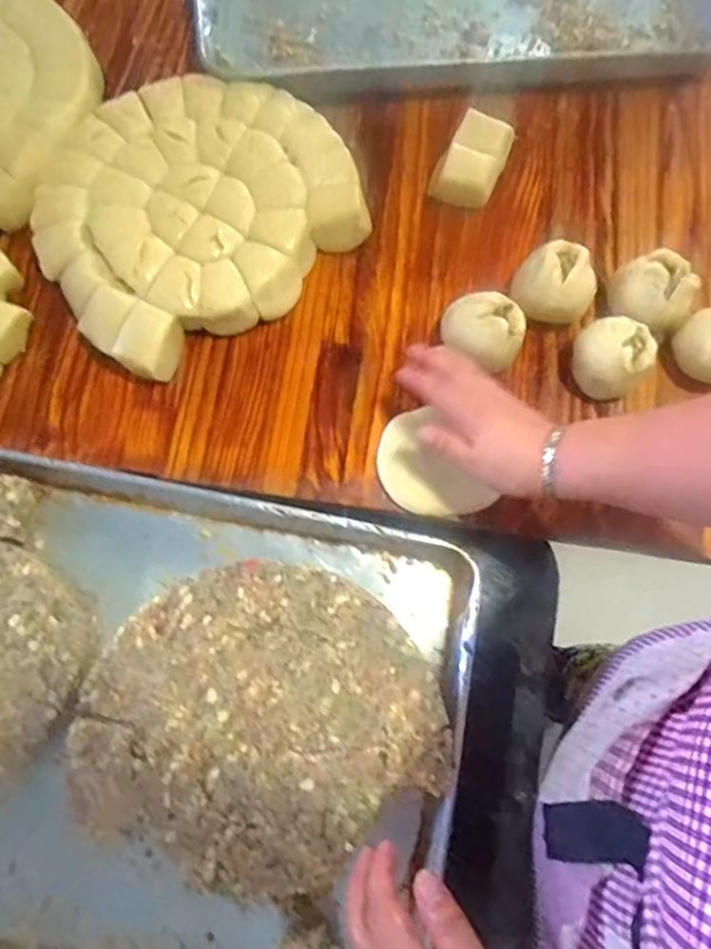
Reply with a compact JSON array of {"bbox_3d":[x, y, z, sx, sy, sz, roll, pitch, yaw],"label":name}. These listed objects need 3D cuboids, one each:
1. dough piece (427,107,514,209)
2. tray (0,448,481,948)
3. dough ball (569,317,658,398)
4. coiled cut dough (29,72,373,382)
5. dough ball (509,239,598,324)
[{"bbox_3d":[0.123,-0.322,0.630,0.061,0.055,0.078,30,74,6],"label":"dough piece"},{"bbox_3d":[-0.215,0.199,0.521,0.592,0.085,0.401,10,74,4],"label":"tray"},{"bbox_3d":[0.239,-0.109,0.576,0.067,0.061,0.061,1,72,-4],"label":"dough ball"},{"bbox_3d":[-0.161,-0.269,0.612,0.312,0.053,0.275,-35,78,-14],"label":"coiled cut dough"},{"bbox_3d":[0.196,-0.182,0.599,0.070,0.062,0.069,1,72,-4],"label":"dough ball"}]

